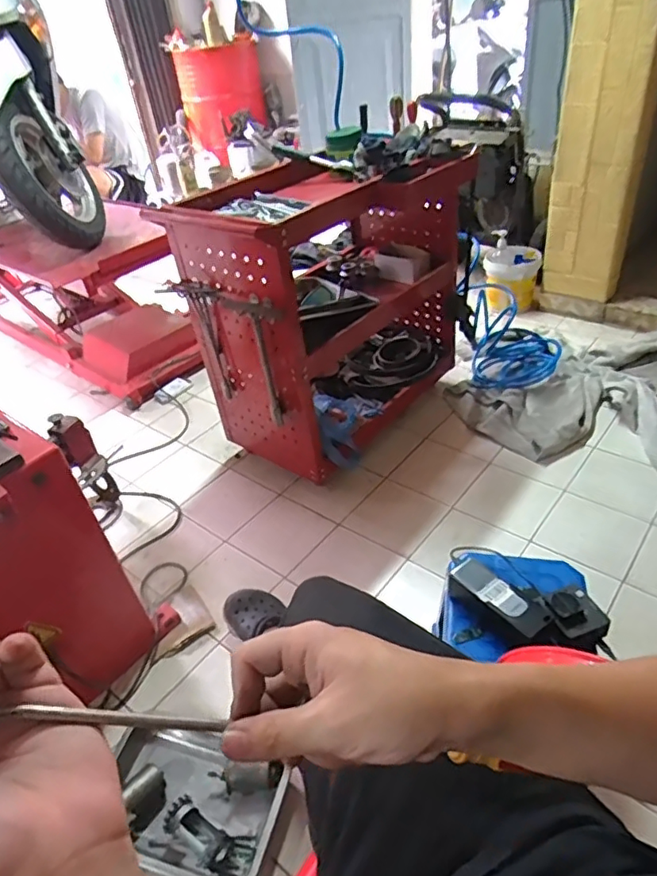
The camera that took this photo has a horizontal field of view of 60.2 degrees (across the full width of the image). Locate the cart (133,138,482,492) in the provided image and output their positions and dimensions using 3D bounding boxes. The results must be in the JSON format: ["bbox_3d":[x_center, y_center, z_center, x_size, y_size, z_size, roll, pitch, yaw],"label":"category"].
[{"bbox_3d":[0.029,-0.365,1.531,0.478,0.645,0.795,25,48,35],"label":"cart"}]

